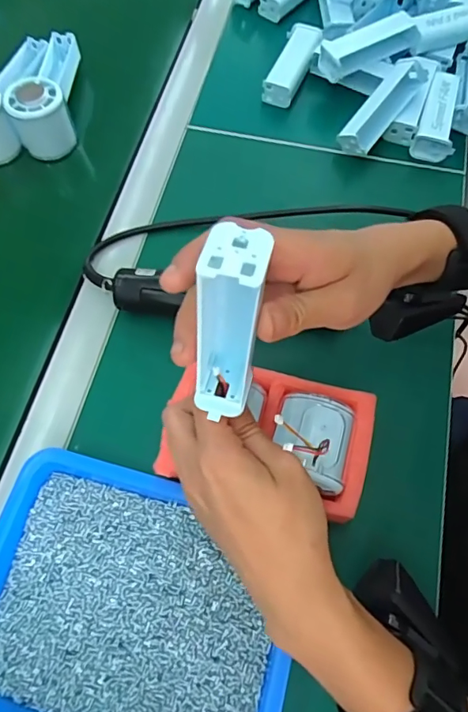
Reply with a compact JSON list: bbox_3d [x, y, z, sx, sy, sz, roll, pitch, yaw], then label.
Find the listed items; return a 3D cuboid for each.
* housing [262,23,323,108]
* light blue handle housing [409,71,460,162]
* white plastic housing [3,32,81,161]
[{"bbox_3d":[0.064,-0.322,0.520,0.036,0.030,0.101,20,69,9],"label":"housing"},{"bbox_3d":[0.213,-0.249,0.488,0.037,0.028,0.100,17,69,8],"label":"light blue handle housing"},{"bbox_3d":[-0.201,-0.288,0.510,0.054,0.068,0.147,-4,67,-1],"label":"white plastic housing"}]

